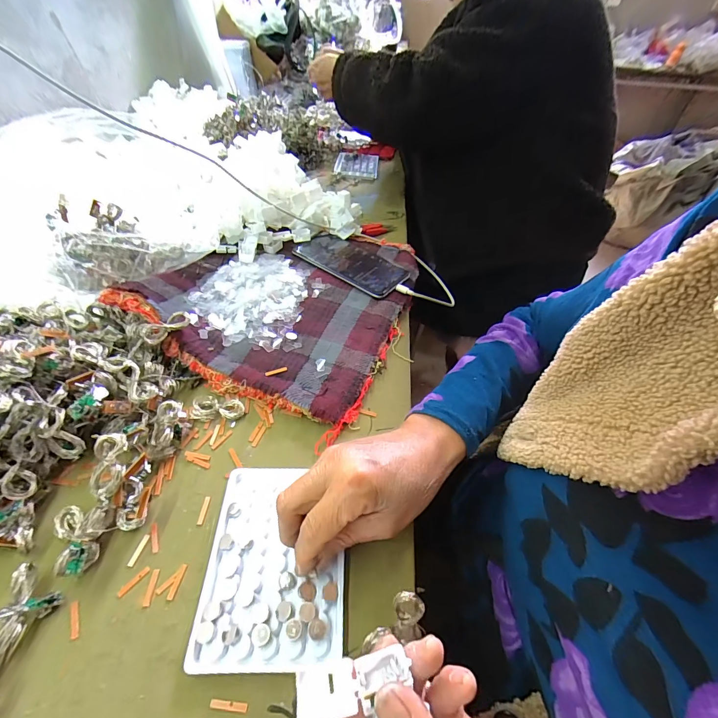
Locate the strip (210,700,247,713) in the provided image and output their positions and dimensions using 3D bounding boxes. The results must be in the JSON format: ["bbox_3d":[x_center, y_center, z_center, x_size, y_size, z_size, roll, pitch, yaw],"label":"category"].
[{"bbox_3d":[-0.075,0.200,0.207,0.022,0.004,0.004,8,48,1],"label":"strip"}]

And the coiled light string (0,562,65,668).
[{"bbox_3d":[-0.211,0.168,0.218,0.027,0.018,0.071,5,48,-1],"label":"coiled light string"}]

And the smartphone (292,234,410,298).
[{"bbox_3d":[-0.013,-0.142,0.508,0.168,0.008,0.081,33,53,22],"label":"smartphone"}]

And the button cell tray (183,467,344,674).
[{"bbox_3d":[-0.059,0.140,0.259,0.094,0.012,0.128,2,48,-4],"label":"button cell tray"}]

